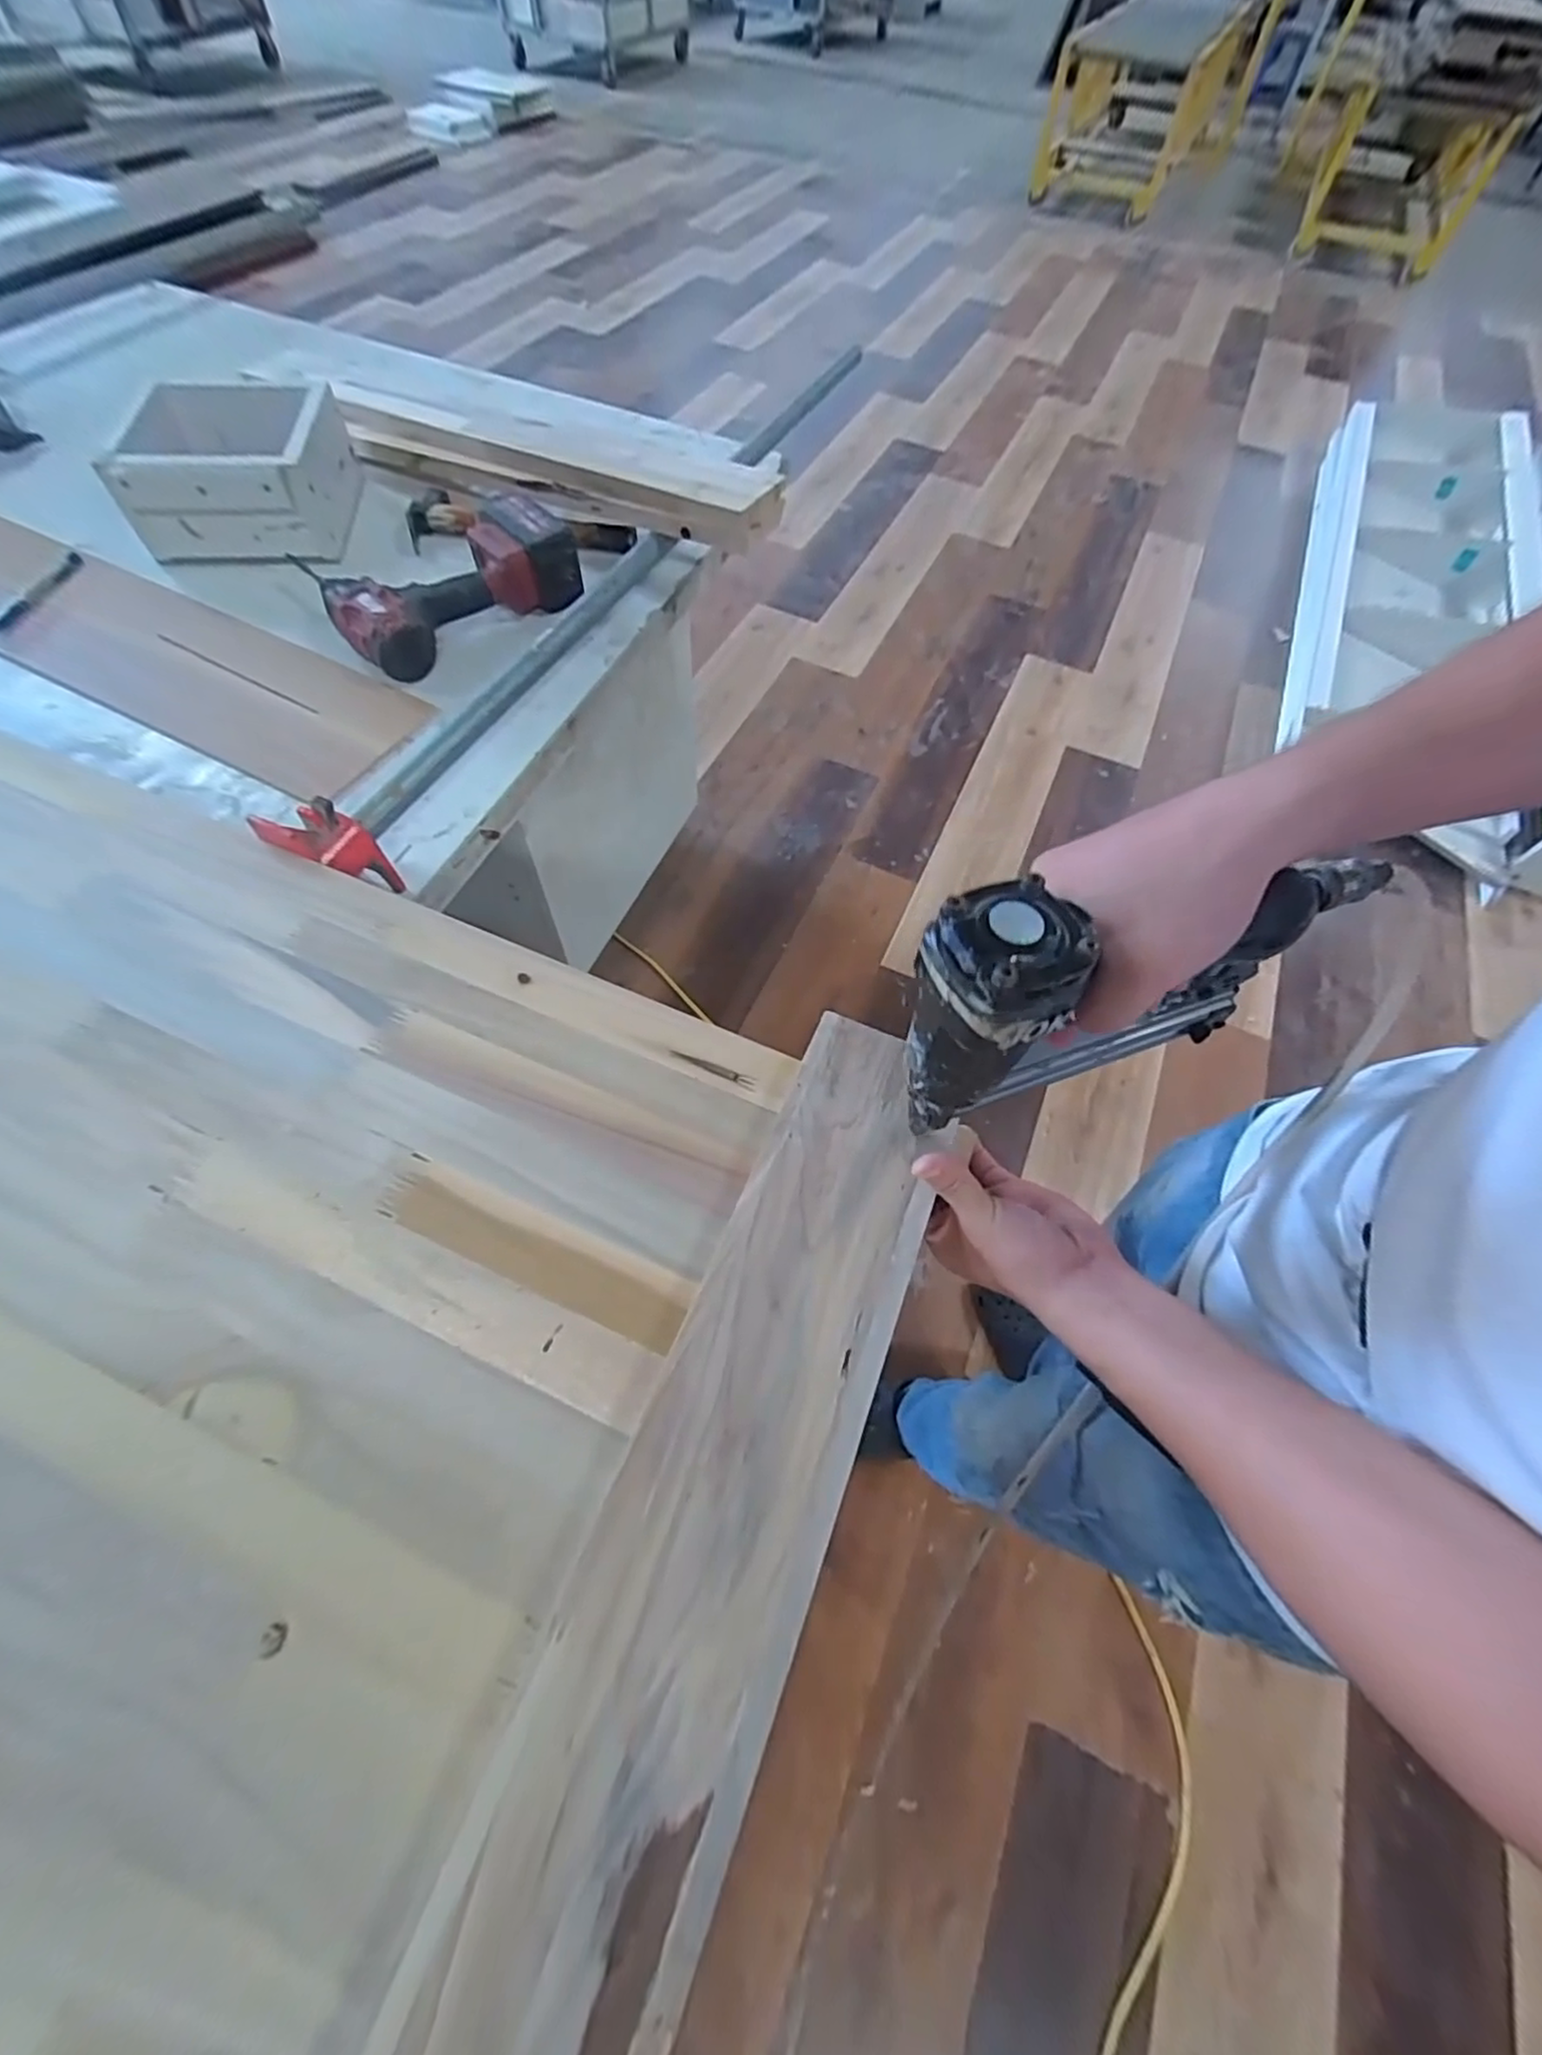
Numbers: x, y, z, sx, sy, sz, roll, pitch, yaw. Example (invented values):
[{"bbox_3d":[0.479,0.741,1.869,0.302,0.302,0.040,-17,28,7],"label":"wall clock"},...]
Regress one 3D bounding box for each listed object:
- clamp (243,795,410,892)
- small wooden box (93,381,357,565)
[{"bbox_3d":[-0.326,-0.139,0.532,0.041,0.119,0.043,-47,68,10],"label":"clamp"},{"bbox_3d":[-0.589,-0.624,0.772,0.193,0.089,0.197,-4,62,-6],"label":"small wooden box"}]

